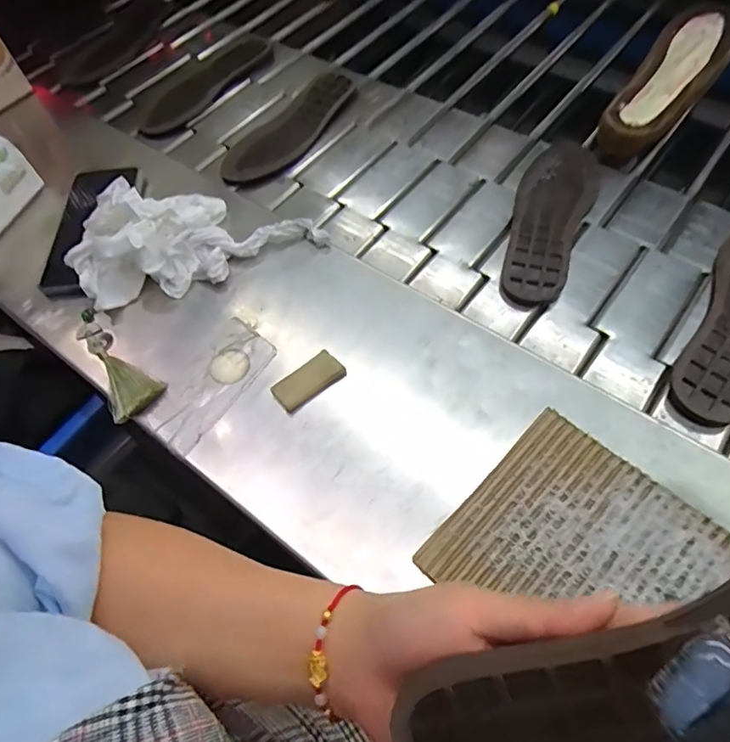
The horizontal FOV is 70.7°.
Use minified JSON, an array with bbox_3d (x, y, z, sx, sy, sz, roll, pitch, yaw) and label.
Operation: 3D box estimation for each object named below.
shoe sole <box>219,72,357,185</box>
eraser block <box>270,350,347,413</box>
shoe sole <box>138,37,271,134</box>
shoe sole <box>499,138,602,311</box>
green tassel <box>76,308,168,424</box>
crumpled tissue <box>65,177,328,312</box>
[{"bbox_3d":[-0.094,-0.332,0.688,0.084,0.021,0.255,32,66,21],"label":"shoe sole"},{"bbox_3d":[-0.048,0.008,0.435,0.060,0.009,0.029,-33,64,-15],"label":"eraser block"},{"bbox_3d":[-0.239,-0.433,0.767,0.090,0.015,0.277,26,63,18],"label":"shoe sole"},{"bbox_3d":[0.202,-0.169,0.567,0.078,0.011,0.248,19,62,15],"label":"shoe sole"},{"bbox_3d":[-0.227,-0.008,0.459,0.047,0.011,0.123,-37,63,-18],"label":"green tassel"},{"bbox_3d":[-0.169,-0.146,0.507,0.241,0.062,0.125,-15,61,-6],"label":"crumpled tissue"}]

